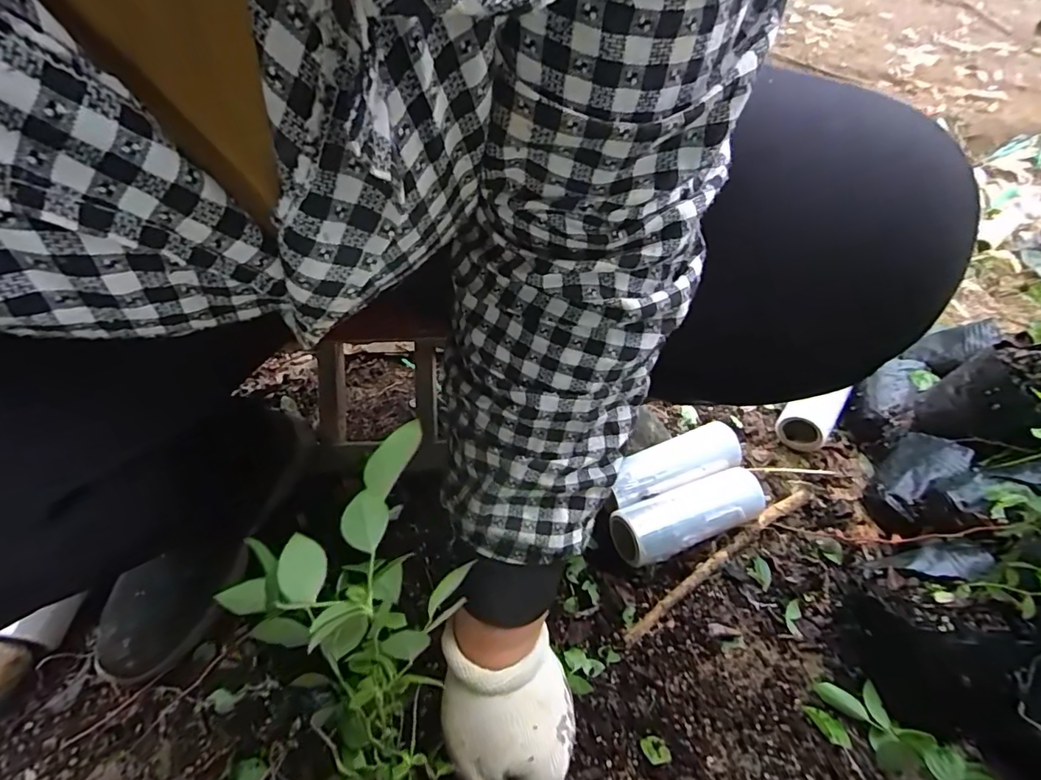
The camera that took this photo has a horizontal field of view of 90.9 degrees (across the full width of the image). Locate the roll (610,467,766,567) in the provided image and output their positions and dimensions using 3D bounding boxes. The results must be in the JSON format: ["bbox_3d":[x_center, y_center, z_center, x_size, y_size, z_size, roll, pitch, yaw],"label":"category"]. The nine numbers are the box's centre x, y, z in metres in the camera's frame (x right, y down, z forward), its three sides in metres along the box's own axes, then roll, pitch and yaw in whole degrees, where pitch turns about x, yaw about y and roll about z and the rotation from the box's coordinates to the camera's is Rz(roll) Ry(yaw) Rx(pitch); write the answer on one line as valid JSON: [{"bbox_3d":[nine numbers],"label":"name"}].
[{"bbox_3d":[0.162,0.124,0.506,0.158,0.051,0.053,-20,60,-12],"label":"roll"}]

